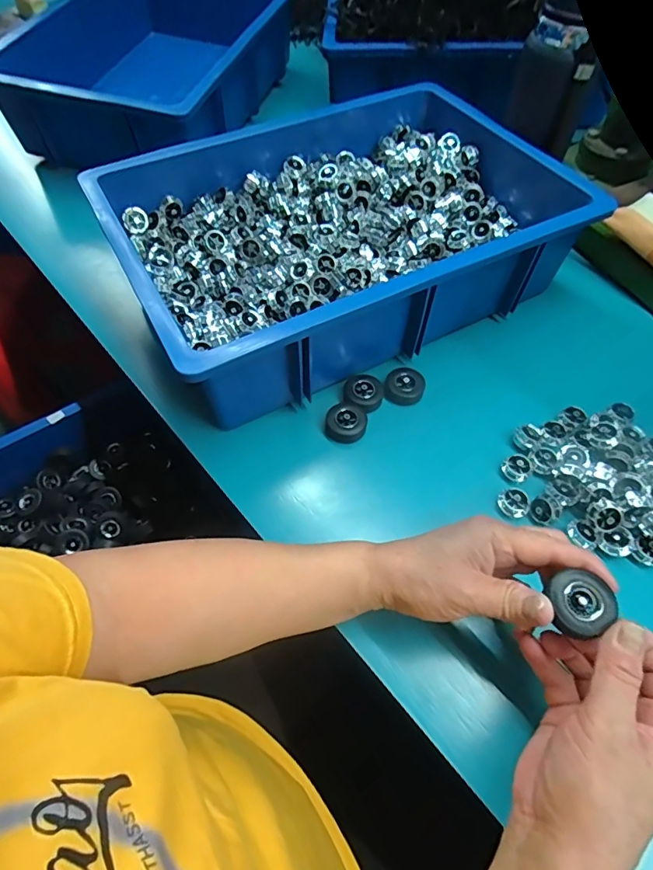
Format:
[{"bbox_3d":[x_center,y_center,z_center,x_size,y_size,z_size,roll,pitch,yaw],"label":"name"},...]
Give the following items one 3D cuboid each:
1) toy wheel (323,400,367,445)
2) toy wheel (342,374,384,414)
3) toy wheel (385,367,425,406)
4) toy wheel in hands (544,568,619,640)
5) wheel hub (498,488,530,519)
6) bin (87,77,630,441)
[{"bbox_3d":[0.018,-0.012,0.439,0.038,0.012,0.038,-2,59,2],"label":"toy wheel"},{"bbox_3d":[0.035,-0.041,0.459,0.038,0.014,0.039,-1,59,2],"label":"toy wheel"},{"bbox_3d":[0.077,-0.048,0.465,0.038,0.014,0.036,-1,59,2],"label":"toy wheel"},{"bbox_3d":[0.149,0.099,0.276,0.036,0.010,0.033,-1,59,2],"label":"toy wheel in hands"},{"bbox_3d":[0.155,0.056,0.393,0.024,0.010,0.022,-1,59,2],"label":"wheel hub"},{"bbox_3d":[0.021,-0.234,0.514,0.470,0.114,0.330,-28,62,-14],"label":"bin"}]

